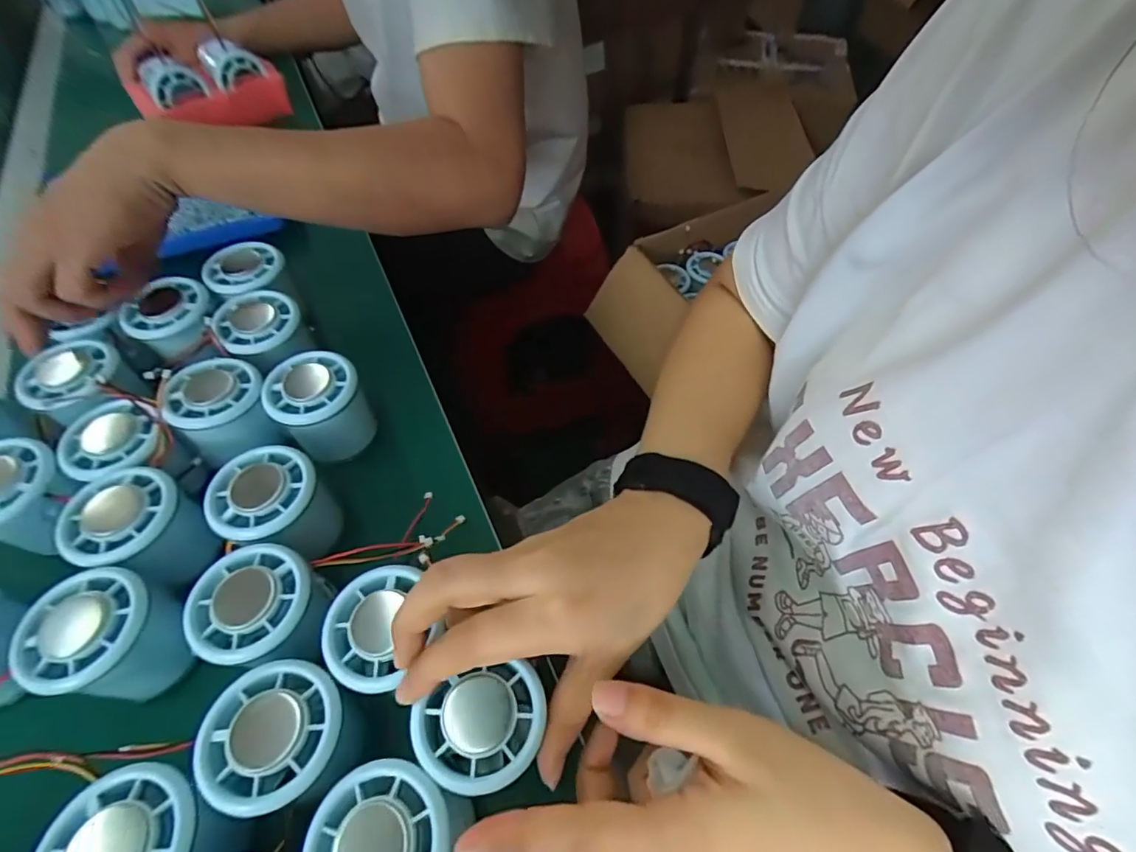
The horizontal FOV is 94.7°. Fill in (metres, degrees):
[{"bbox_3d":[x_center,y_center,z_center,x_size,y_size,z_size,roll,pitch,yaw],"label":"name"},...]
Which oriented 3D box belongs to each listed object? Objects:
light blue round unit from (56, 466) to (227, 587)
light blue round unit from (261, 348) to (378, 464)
[{"bbox_3d":[-0.242,0.060,0.302,0.055,0.054,0.054,-1,56,2],"label":"light blue round unit"},{"bbox_3d":[-0.161,-0.008,0.354,0.053,0.066,0.058,-1,56,2],"label":"light blue round unit"}]

